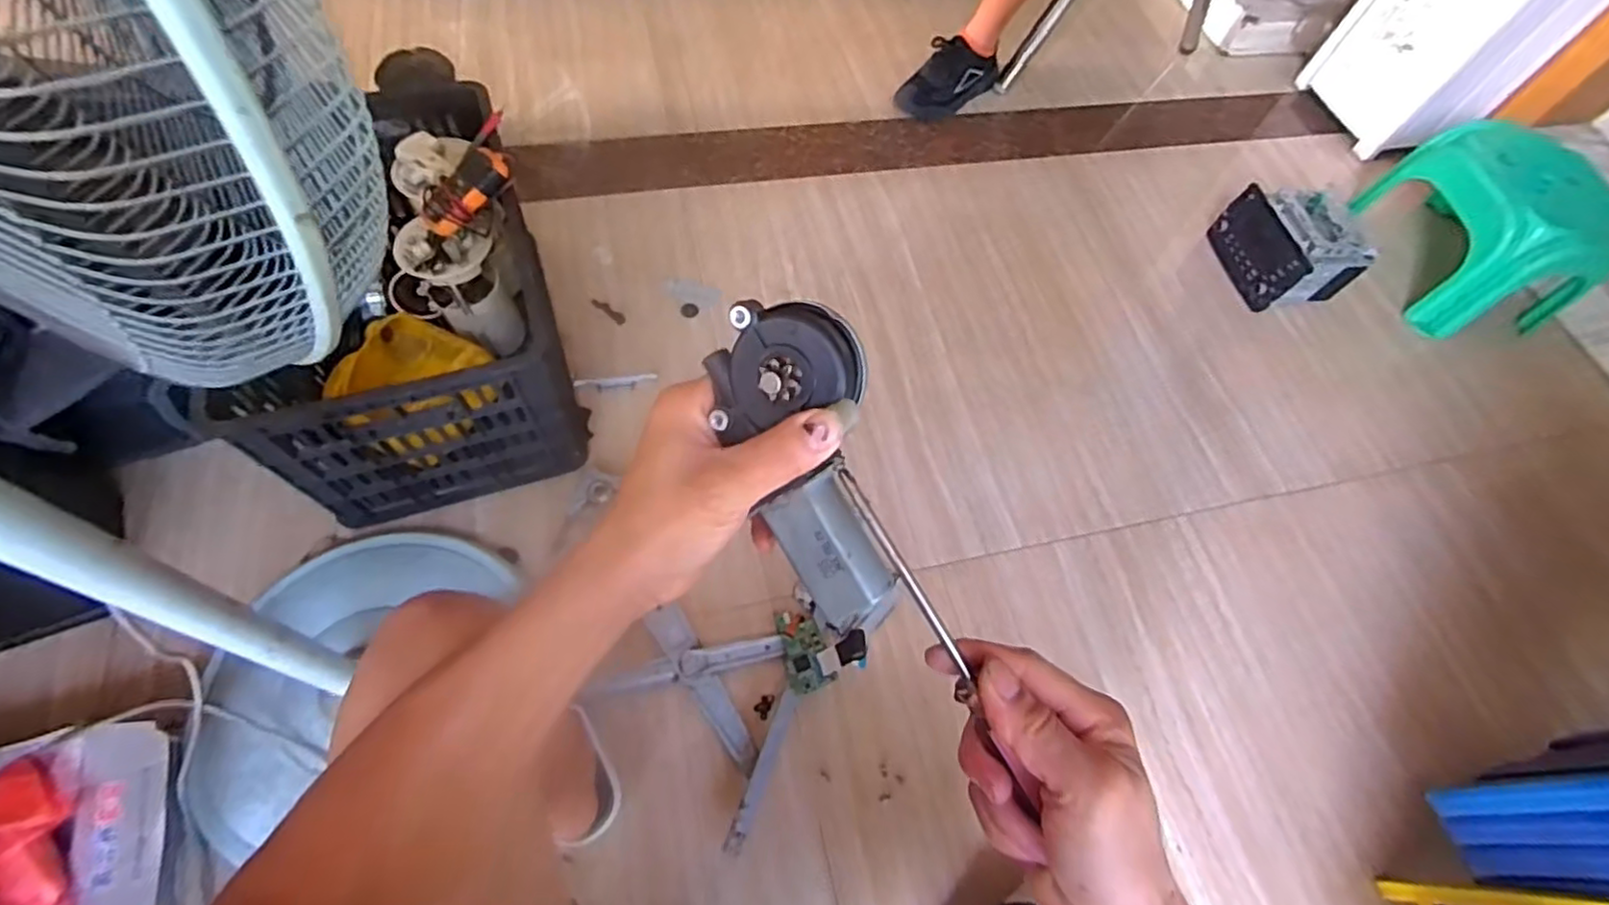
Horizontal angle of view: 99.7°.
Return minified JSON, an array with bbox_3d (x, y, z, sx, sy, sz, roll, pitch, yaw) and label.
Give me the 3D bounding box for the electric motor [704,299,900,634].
[{"bbox_3d":[0.004,0.005,0.316,0.070,0.045,0.147,-13,97,16],"label":"electric motor"}]

